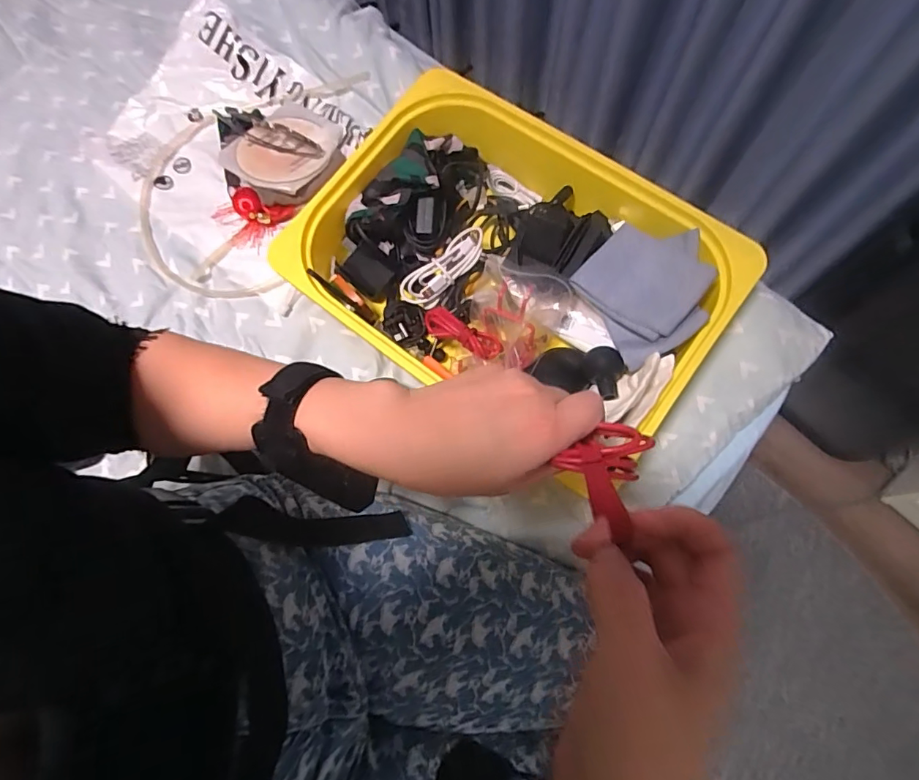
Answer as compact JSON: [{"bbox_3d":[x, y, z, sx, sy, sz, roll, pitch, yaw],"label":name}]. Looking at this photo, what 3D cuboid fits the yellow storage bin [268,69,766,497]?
[{"bbox_3d":[0.051,-0.122,0.519,0.395,0.098,0.292,36,76,12],"label":"yellow storage bin"}]

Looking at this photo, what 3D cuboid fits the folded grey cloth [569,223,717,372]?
[{"bbox_3d":[0.186,-0.102,0.482,0.121,0.044,0.126,-30,74,-8],"label":"folded grey cloth"}]

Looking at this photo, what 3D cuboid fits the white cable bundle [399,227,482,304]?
[{"bbox_3d":[-0.018,-0.134,0.547,0.107,0.025,0.038,-39,75,5],"label":"white cable bundle"}]

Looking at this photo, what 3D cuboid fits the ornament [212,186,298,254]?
[{"bbox_3d":[-0.252,-0.205,0.592,0.090,0.025,0.063,22,74,8],"label":"ornament"}]

